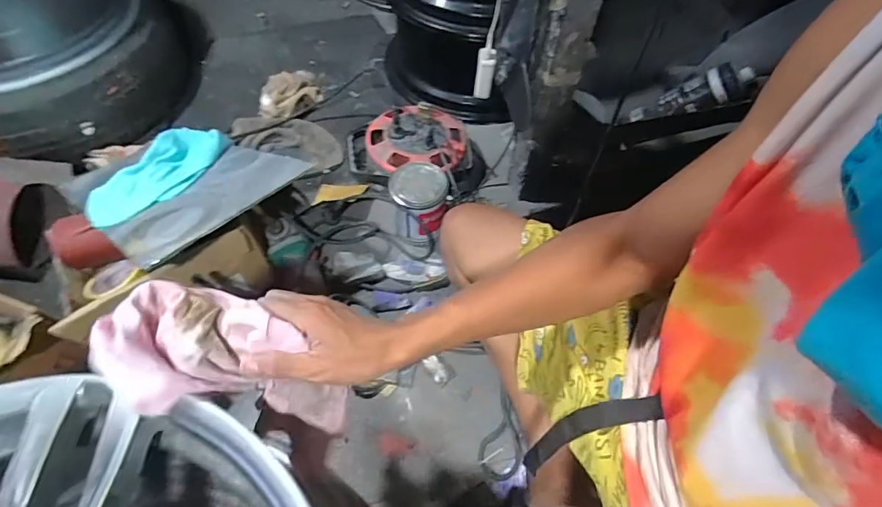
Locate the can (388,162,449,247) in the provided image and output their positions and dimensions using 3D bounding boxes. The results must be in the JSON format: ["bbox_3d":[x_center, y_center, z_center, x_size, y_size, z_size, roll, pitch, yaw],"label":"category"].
[{"bbox_3d":[-0.043,-0.088,0.837,0.103,0.124,0.101,1,59,-2],"label":"can"}]

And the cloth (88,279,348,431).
[{"bbox_3d":[-0.166,0.096,0.386,0.216,0.064,0.102,34,53,-32],"label":"cloth"}]

